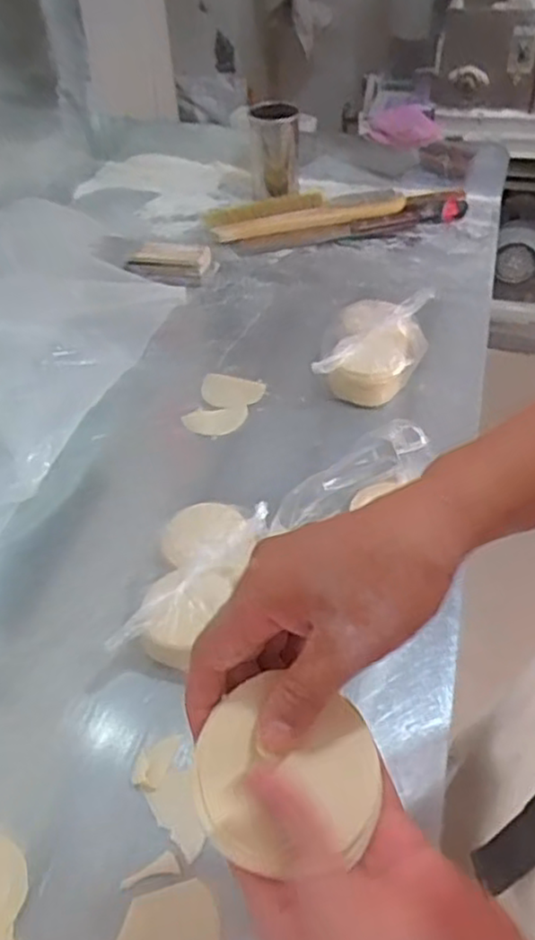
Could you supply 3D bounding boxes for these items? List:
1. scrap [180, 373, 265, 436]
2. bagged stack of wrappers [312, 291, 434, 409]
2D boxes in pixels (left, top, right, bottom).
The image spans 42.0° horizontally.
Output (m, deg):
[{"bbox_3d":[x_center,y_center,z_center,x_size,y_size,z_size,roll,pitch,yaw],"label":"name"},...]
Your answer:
[{"bbox_3d":[-0.056,-0.087,0.905,0.081,0.012,0.103,14,48,16],"label":"scrap"},{"bbox_3d":[0.139,-0.155,0.928,0.132,0.083,0.170,7,47,10],"label":"bagged stack of wrappers"}]

